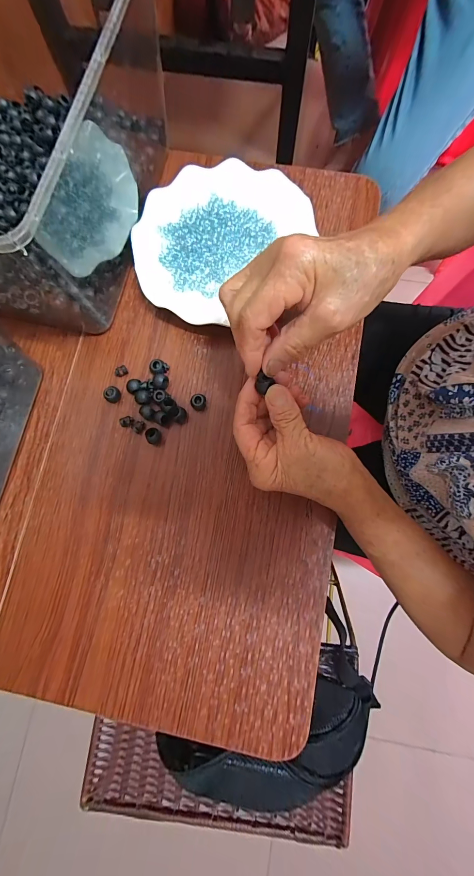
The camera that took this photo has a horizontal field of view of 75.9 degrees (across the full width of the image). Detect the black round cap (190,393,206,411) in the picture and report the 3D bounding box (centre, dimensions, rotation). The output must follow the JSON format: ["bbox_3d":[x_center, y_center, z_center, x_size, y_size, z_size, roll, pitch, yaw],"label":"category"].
[{"bbox_3d":[-0.038,-0.035,0.300,0.014,0.014,0.014,0,80,1],"label":"black round cap"}]

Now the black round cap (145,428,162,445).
[{"bbox_3d":[-0.081,-0.001,0.297,0.014,0.015,0.017,-39,81,-6],"label":"black round cap"}]

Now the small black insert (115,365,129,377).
[{"bbox_3d":[-0.118,-0.067,0.311,0.013,0.009,0.008,-24,79,-5],"label":"small black insert"}]

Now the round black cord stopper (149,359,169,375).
[{"bbox_3d":[-0.079,-0.070,0.308,0.016,0.014,0.016,0,80,1],"label":"round black cord stopper"}]

